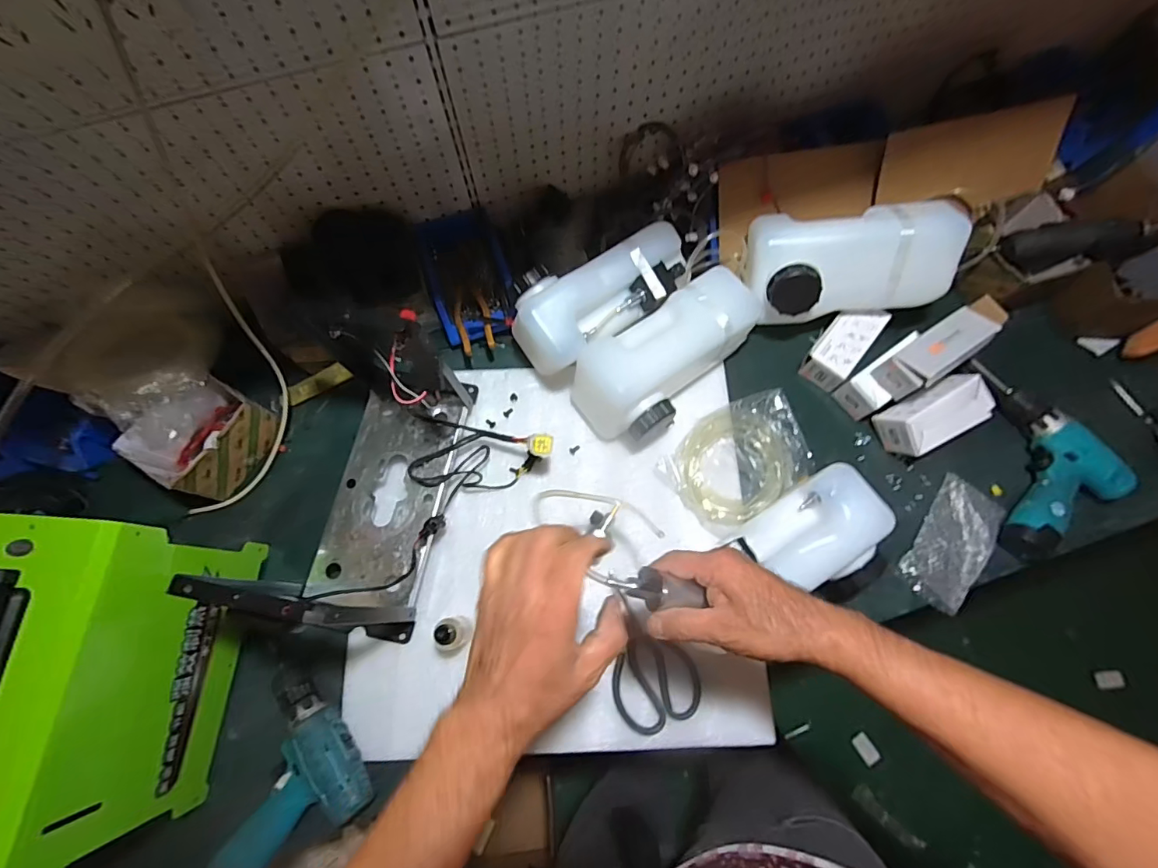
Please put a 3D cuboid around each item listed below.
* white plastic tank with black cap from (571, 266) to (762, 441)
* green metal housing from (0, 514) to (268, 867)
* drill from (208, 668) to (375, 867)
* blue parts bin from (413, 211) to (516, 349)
[{"bbox_3d":[0.128,-0.106,0.672,0.271,0.111,0.125,-38,76,-11],"label":"white plastic tank with black cap"},{"bbox_3d":[-0.490,0.245,0.502,0.153,0.231,0.295,7,72,3],"label":"green metal housing"},{"bbox_3d":[-0.359,0.399,0.570,0.195,0.051,0.176,-37,75,-11],"label":"drill"},{"bbox_3d":[-0.165,-0.242,0.741,0.111,0.055,0.200,-15,73,-4],"label":"blue parts bin"}]

